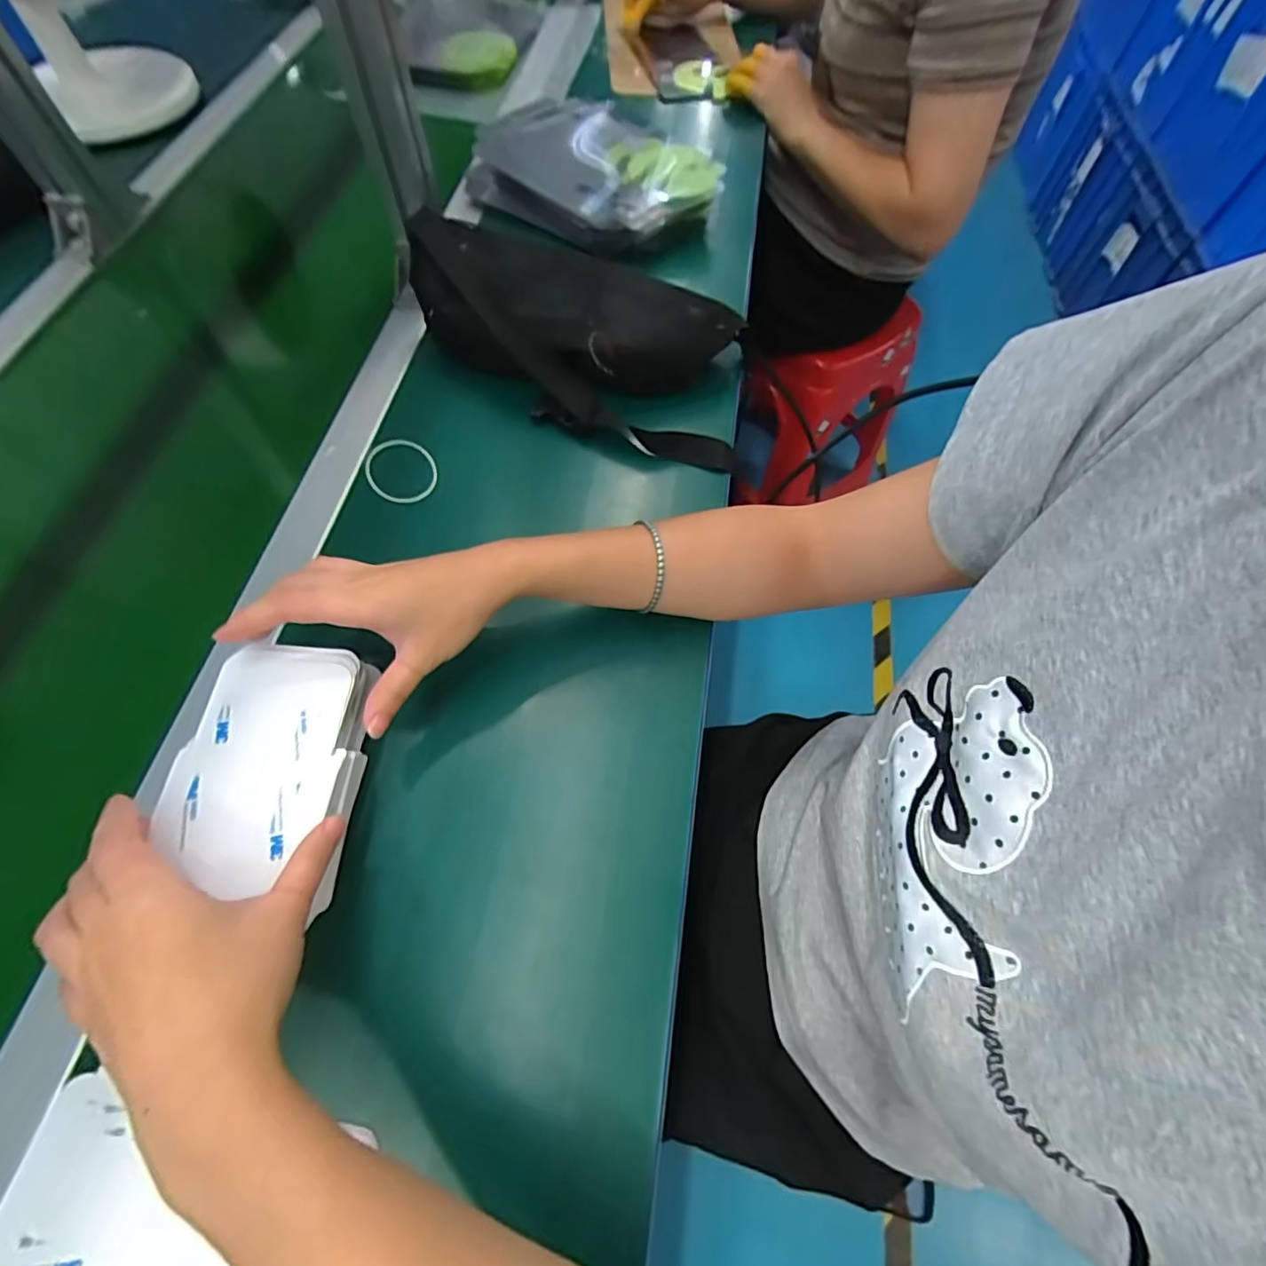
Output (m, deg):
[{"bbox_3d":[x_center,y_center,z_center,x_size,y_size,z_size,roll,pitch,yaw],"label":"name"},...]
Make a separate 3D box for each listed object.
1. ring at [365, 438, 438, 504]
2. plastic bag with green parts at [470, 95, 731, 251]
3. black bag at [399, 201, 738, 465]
[{"bbox_3d":[-0.186,-0.131,0.464,0.054,0.004,0.061,-20,74,-11],"label":"ring"},{"bbox_3d":[-0.043,-0.500,0.624,0.247,0.048,0.199,29,66,13],"label":"plastic bag with green parts"},{"bbox_3d":[-0.040,-0.263,0.491,0.285,0.098,0.149,17,64,8],"label":"black bag"}]

